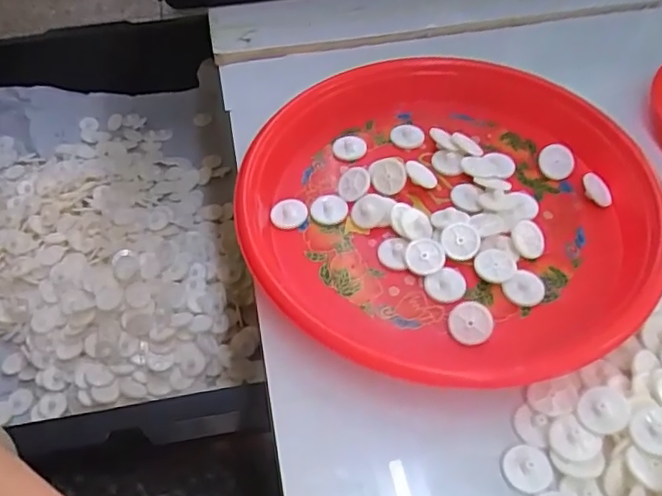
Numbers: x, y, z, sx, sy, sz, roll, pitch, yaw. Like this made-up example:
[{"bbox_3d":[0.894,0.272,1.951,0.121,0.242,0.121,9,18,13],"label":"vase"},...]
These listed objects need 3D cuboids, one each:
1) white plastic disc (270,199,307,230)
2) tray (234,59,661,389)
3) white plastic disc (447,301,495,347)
[{"bbox_3d":[-0.026,-0.021,0.349,0.022,0.004,0.021,0,54,0],"label":"white plastic disc"},{"bbox_3d":[0.071,-0.027,0.334,0.237,0.029,0.224,-5,54,-3],"label":"tray"},{"bbox_3d":[0.071,0.039,0.296,0.022,0.004,0.022,-1,82,7],"label":"white plastic disc"}]

